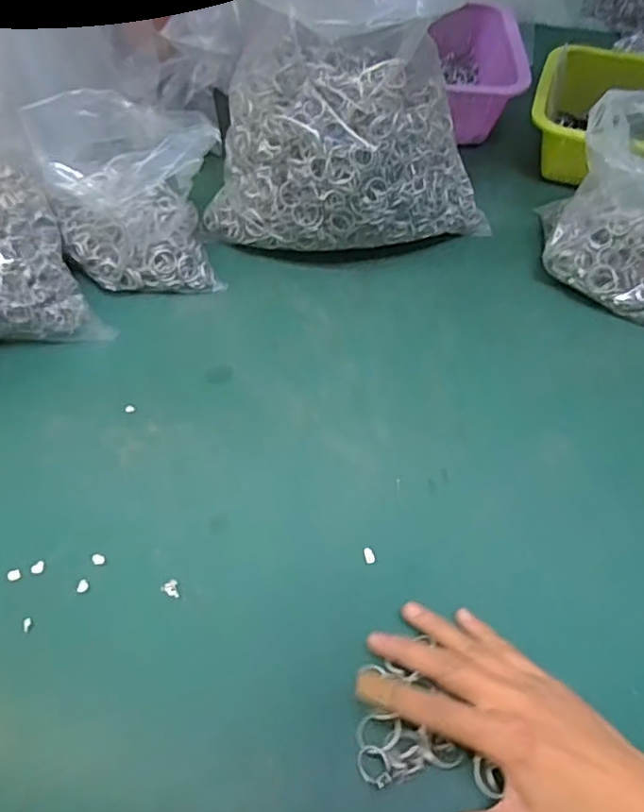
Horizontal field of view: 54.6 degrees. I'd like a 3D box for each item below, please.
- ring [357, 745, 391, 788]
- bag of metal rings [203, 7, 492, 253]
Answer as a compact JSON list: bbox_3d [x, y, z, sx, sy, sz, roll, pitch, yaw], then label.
[{"bbox_3d":[0.028,0.190,0.329,0.015,0.006,0.020,-28,59,-20],"label":"ring"},{"bbox_3d":[0.023,-0.217,0.552,0.257,0.172,0.132,4,54,2],"label":"bag of metal rings"}]

